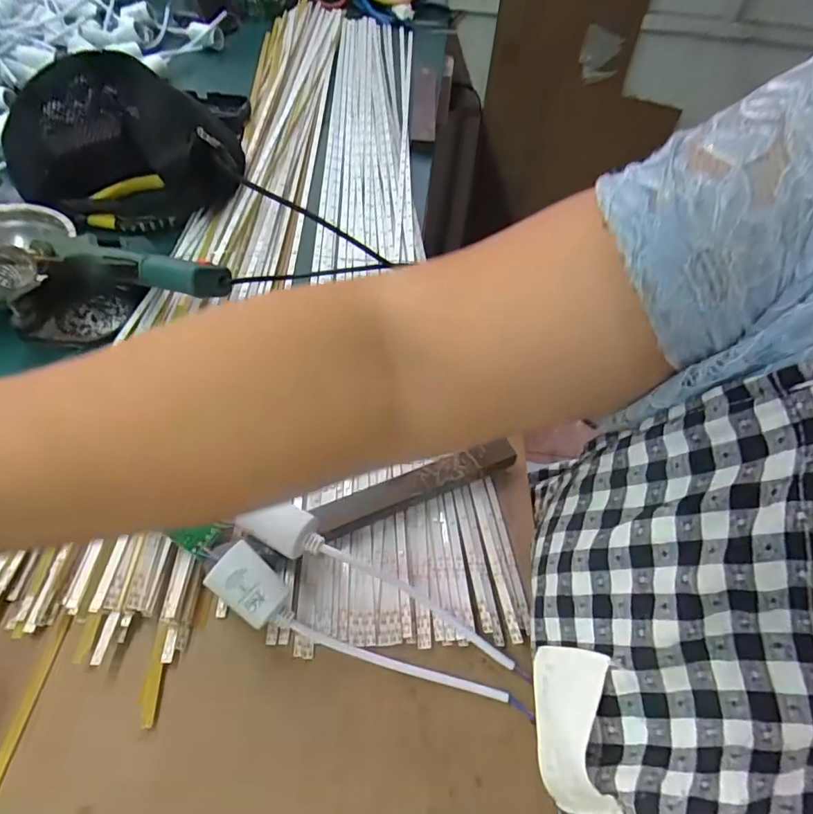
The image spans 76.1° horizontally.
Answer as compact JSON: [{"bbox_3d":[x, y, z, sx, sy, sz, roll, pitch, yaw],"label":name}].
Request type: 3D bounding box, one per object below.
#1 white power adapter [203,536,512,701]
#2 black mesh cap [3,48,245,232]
[{"bbox_3d":[-0.029,0.132,0.303,0.181,0.021,0.034,25,55,-3],"label":"white power adapter"},{"bbox_3d":[-0.278,-0.266,0.516,0.222,0.111,0.135,-3,55,-7],"label":"black mesh cap"}]

